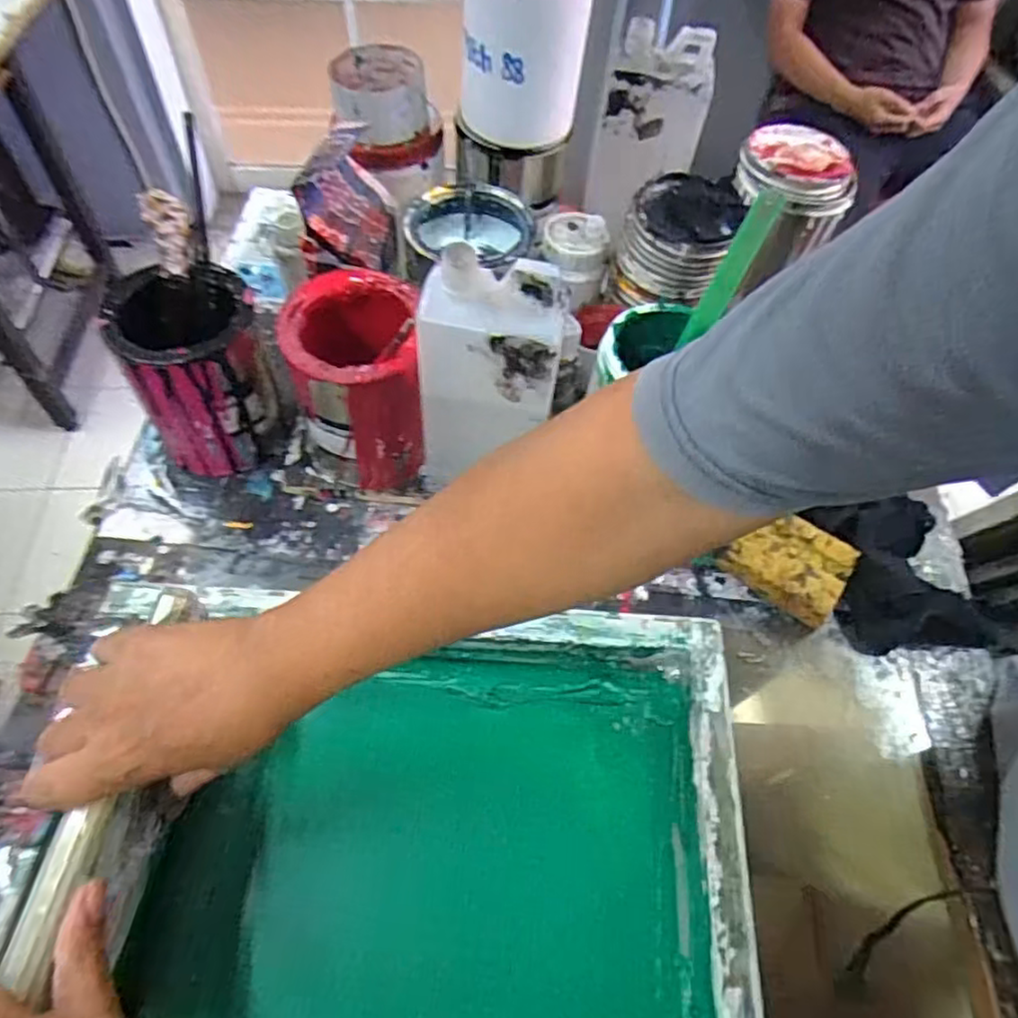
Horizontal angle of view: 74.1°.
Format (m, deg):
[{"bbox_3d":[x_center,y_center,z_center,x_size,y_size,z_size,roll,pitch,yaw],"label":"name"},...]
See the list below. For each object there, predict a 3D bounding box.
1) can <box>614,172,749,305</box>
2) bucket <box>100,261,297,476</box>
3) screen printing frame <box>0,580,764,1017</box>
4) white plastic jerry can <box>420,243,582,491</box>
[{"bbox_3d":[0.153,-0.247,0.621,0.093,0.083,0.093,2,58,-3],"label":"can"},{"bbox_3d":[-0.245,-0.105,0.554,0.102,0.145,0.096,2,58,-3],"label":"bucket"},{"bbox_3d":[-0.083,0.228,0.431,0.451,0.064,0.342,5,58,-1],"label":"screen printing frame"},{"bbox_3d":[-0.012,-0.086,0.486,0.102,0.192,0.063,10,58,2],"label":"white plastic jerry can"}]

